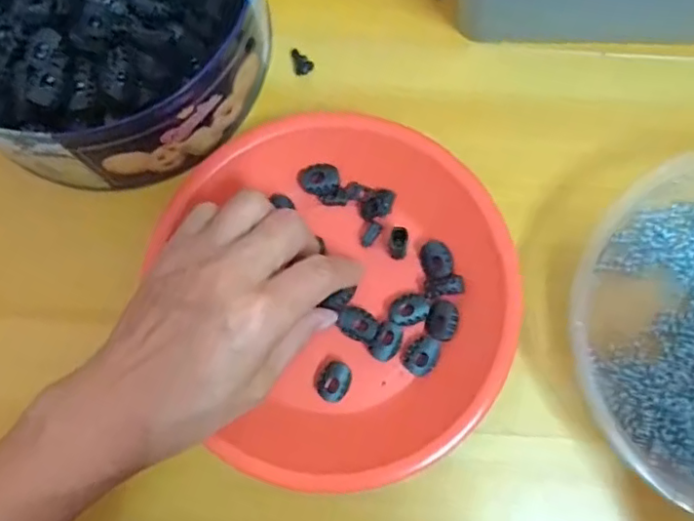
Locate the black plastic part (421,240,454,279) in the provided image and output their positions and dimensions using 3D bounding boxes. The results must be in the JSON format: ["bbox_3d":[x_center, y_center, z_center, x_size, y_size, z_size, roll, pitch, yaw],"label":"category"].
[{"bbox_3d":[0.051,-0.001,0.333,0.016,0.007,0.021,-15,80,-1],"label":"black plastic part"}]

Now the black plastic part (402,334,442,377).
[{"bbox_3d":[0.041,0.052,0.326,0.017,0.008,0.022,38,83,7],"label":"black plastic part"}]

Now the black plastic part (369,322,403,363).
[{"bbox_3d":[0.022,0.045,0.325,0.015,0.004,0.021,26,81,6],"label":"black plastic part"}]

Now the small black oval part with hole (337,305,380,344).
[{"bbox_3d":[0.007,0.035,0.329,0.023,0.004,0.016,33,82,7],"label":"small black oval part with hole"}]

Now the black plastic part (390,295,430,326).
[{"bbox_3d":[0.035,0.027,0.328,0.021,0.004,0.016,-21,80,-3],"label":"black plastic part"}]

